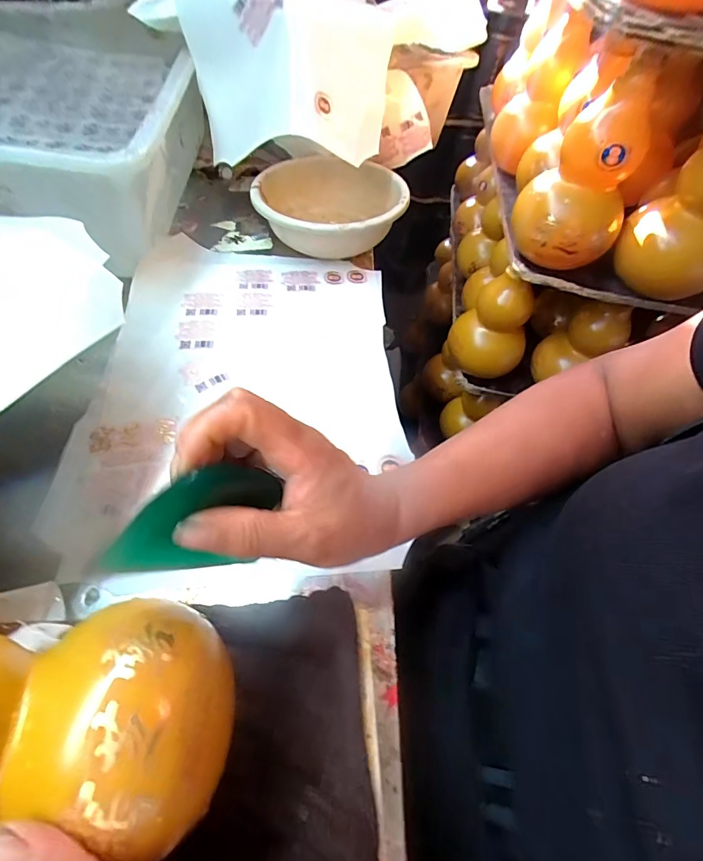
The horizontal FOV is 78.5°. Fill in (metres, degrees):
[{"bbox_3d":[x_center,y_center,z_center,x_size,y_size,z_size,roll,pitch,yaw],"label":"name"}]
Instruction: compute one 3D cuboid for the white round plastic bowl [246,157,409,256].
[{"bbox_3d":[-0.028,-0.287,0.569,0.186,0.067,0.178,2,55,-3],"label":"white round plastic bowl"}]

